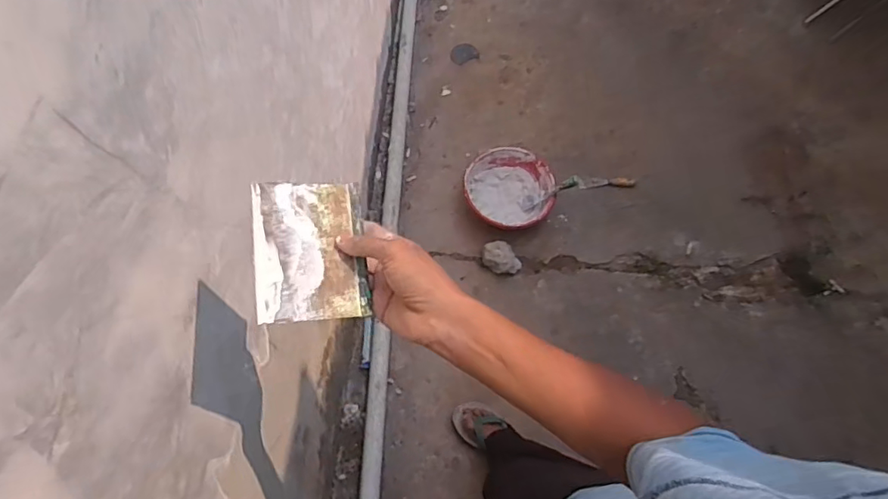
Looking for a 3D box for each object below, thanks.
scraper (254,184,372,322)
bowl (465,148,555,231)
[{"bbox_3d":[-0.108,0.000,0.454,0.087,0.004,0.116,-2,71,-23],"label":"scraper"},{"bbox_3d":[0.182,-0.159,1.587,0.246,0.101,0.233,0,65,-1],"label":"bowl"}]

